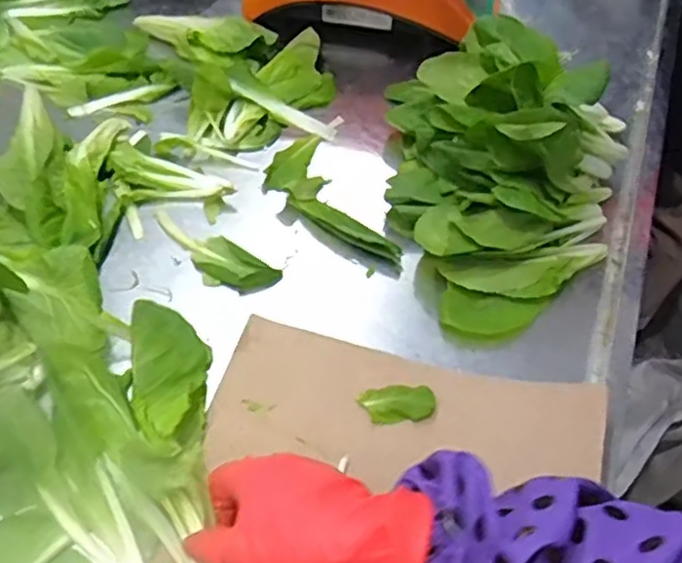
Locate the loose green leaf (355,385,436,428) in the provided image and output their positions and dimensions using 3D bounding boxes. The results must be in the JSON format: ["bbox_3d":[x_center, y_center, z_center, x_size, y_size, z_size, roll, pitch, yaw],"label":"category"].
[{"bbox_3d":[0.044,0.095,0.530,0.058,0.020,0.025,-2,55,-5],"label":"loose green leaf"}]

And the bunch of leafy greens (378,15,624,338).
[{"bbox_3d":[0.144,-0.110,0.616,0.230,0.136,0.294,15,55,7],"label":"bunch of leafy greens"}]

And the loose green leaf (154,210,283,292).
[{"bbox_3d":[-0.117,-0.029,0.609,0.128,0.013,0.049,32,58,18],"label":"loose green leaf"}]

